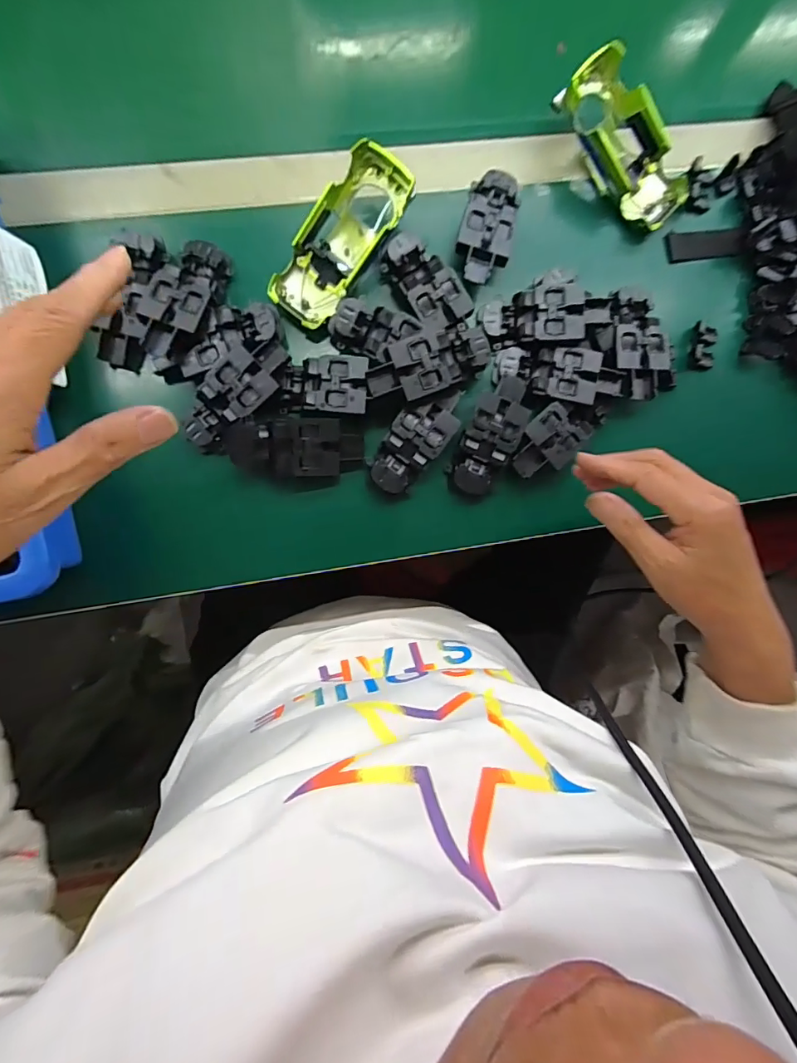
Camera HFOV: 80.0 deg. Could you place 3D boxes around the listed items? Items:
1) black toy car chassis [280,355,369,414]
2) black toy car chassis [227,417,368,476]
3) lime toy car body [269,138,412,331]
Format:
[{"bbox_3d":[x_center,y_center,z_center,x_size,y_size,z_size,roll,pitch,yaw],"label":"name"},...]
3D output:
[{"bbox_3d":[-0.057,-0.114,0.370,0.064,0.017,0.043,4,89,-6],"label":"black toy car chassis"},{"bbox_3d":[-0.078,-0.064,0.367,0.101,0.024,0.041,-3,89,-6],"label":"black toy car chassis"},{"bbox_3d":[-0.045,-0.227,0.374,0.055,0.038,0.136,35,101,-12],"label":"lime toy car body"}]

